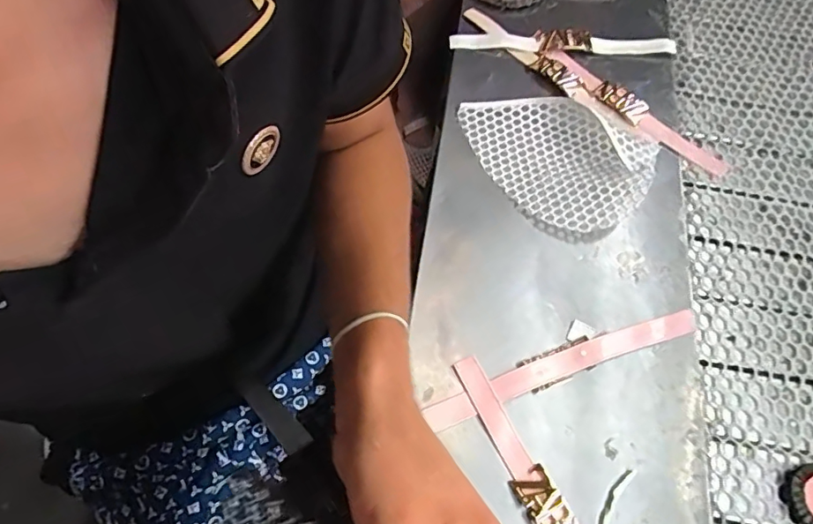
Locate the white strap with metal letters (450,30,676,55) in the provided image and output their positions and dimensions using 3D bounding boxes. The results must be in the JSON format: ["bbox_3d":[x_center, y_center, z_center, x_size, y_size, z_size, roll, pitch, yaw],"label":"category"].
[{"bbox_3d":[0.179,-0.249,0.598,0.255,0.023,0.031,1,70,-2],"label":"white strap with metal letters"}]

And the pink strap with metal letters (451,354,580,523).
[{"bbox_3d":[0.106,0.184,0.391,0.031,0.010,0.250,-28,74,-11],"label":"pink strap with metal letters"}]

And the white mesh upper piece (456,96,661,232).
[{"bbox_3d":[0.143,-0.108,0.520,0.190,0.021,0.135,22,71,6],"label":"white mesh upper piece"}]

